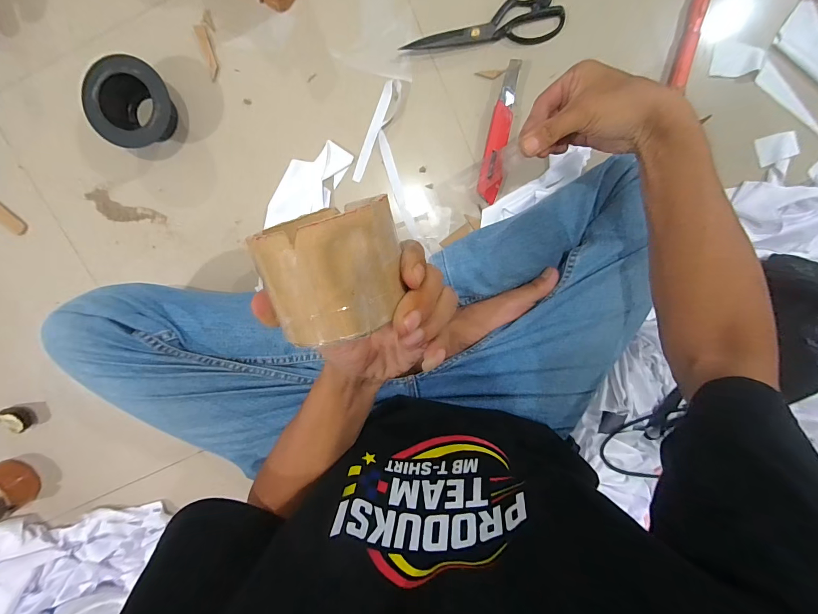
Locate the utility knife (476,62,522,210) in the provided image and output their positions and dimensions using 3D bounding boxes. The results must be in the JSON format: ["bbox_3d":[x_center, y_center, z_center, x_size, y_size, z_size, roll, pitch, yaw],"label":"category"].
[{"bbox_3d":[0.129,-0.244,0.503,0.032,0.023,0.182,10,99,-2],"label":"utility knife"}]

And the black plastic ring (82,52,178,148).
[{"bbox_3d":[-0.363,-0.268,0.479,0.101,0.059,0.100,0,101,-1],"label":"black plastic ring"}]

